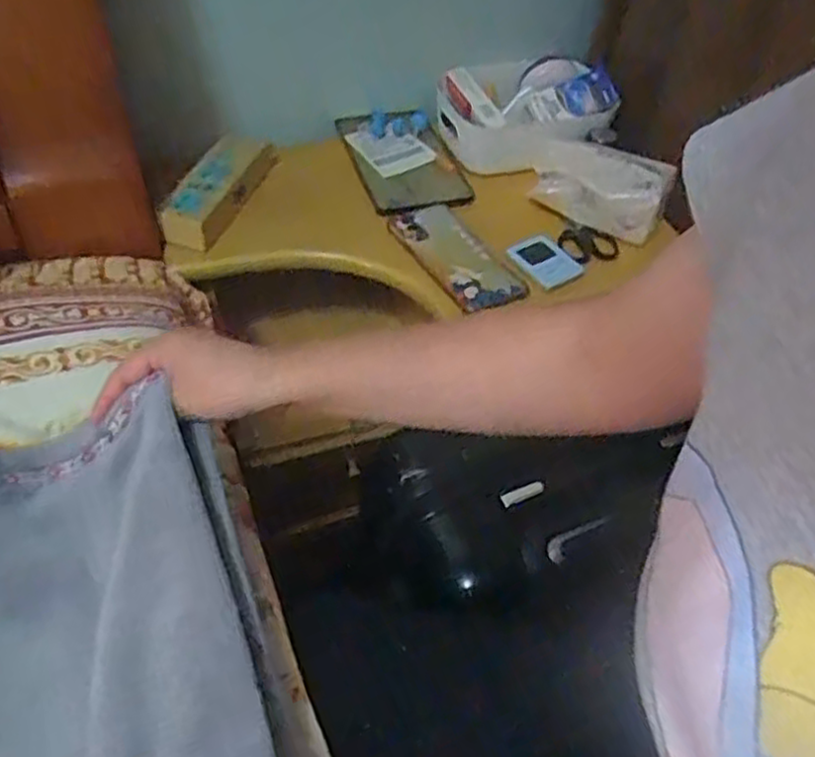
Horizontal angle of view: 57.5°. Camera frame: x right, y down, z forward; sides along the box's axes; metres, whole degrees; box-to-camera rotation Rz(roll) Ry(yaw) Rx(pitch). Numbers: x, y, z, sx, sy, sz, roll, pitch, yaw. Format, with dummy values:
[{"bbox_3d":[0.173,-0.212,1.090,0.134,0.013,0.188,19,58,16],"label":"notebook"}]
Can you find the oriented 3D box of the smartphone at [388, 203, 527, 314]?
[{"bbox_3d":[0.046,-0.131,0.775,0.079,0.008,0.167,-21,52,-21],"label":"smartphone"}]

